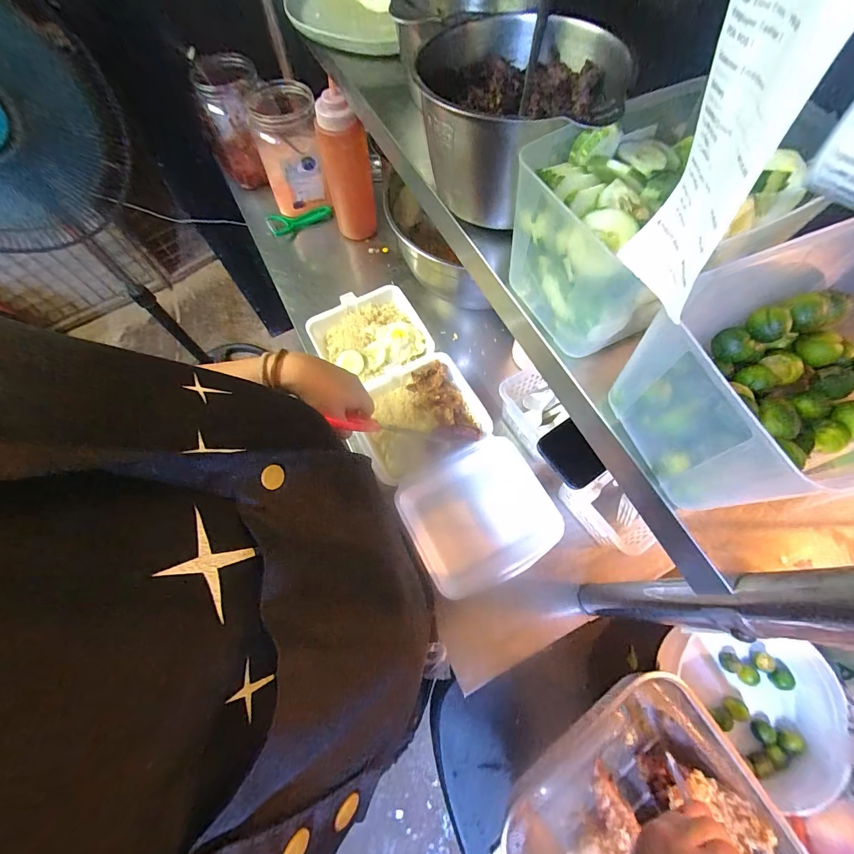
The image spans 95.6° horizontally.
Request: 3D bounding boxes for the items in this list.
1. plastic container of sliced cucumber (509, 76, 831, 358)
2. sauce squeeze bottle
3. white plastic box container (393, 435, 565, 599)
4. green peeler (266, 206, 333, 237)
[{"bbox_3d":[0.156,-0.152,0.285,0.162,0.120,0.125,-27,70,-9],"label":"plastic container of sliced cucumber"},{"bbox_3d":[-0.139,-0.442,0.686,0.075,0.262,0.068,-16,69,-5],"label":"sauce squeeze bottle"},{"bbox_3d":[0.072,0.127,0.556,0.195,0.048,0.177,-28,71,-10],"label":"white plastic box container"},{"bbox_3d":[-0.257,-0.418,0.790,0.132,0.028,0.038,-13,69,-4],"label":"green peeler"}]

